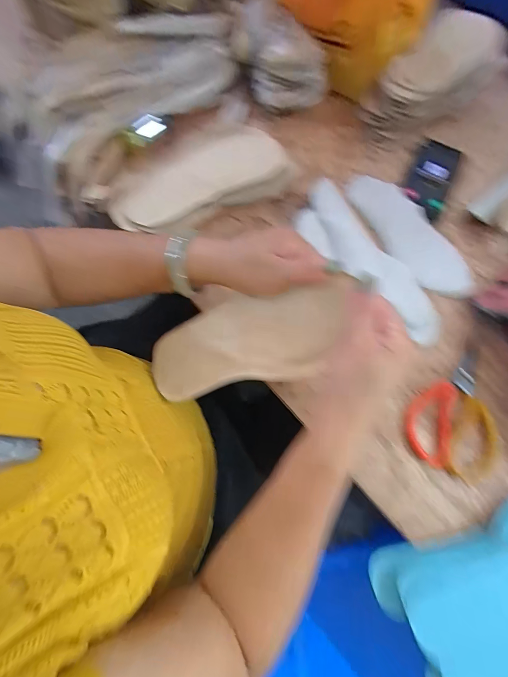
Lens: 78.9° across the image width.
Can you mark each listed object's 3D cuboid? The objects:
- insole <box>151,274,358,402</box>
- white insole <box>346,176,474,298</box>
[{"bbox_3d":[-0.012,0.004,0.305,0.219,0.012,0.087,-15,79,23],"label":"insole"},{"bbox_3d":[0.230,-0.159,0.459,0.088,0.014,0.232,-34,76,-13],"label":"white insole"}]

